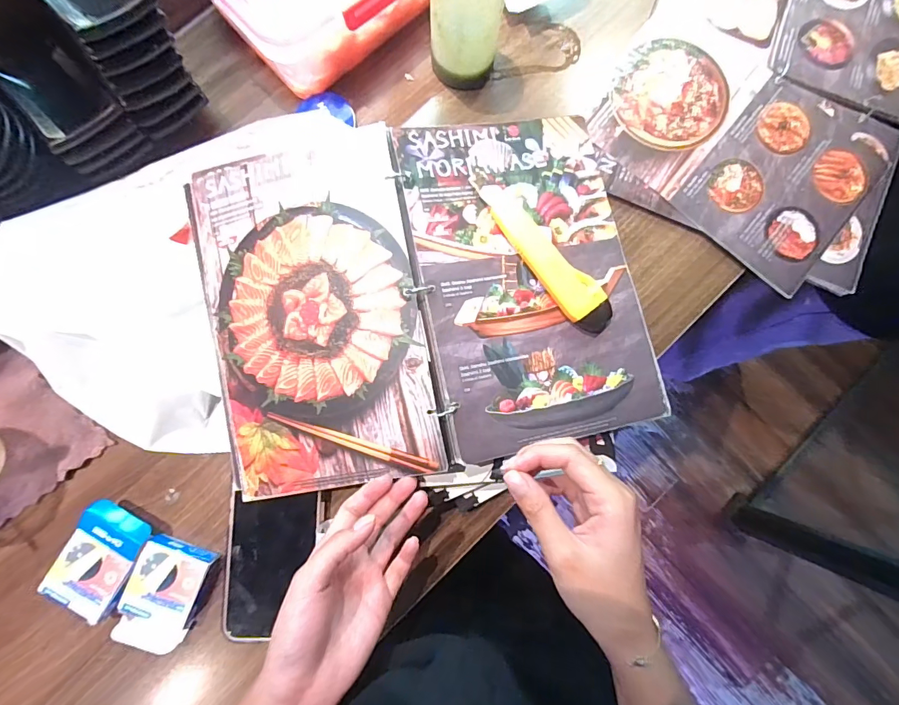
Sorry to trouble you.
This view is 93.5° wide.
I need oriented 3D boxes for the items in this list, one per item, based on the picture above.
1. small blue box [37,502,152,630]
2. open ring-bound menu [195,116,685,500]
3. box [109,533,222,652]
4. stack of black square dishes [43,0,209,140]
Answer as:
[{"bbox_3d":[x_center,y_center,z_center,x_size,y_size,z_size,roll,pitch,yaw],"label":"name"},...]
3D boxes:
[{"bbox_3d":[-0.303,0.181,0.372,0.060,0.025,0.087,26,83,1],"label":"small blue box"},{"bbox_3d":[-0.023,-0.051,0.383,0.369,0.071,0.293,-11,84,-3],"label":"open ring-bound menu"},{"bbox_3d":[-0.251,0.214,0.372,0.061,0.020,0.086,19,83,0],"label":"box"},{"bbox_3d":[-0.289,-0.272,0.381,0.098,0.124,0.080,45,84,3],"label":"stack of black square dishes"}]

